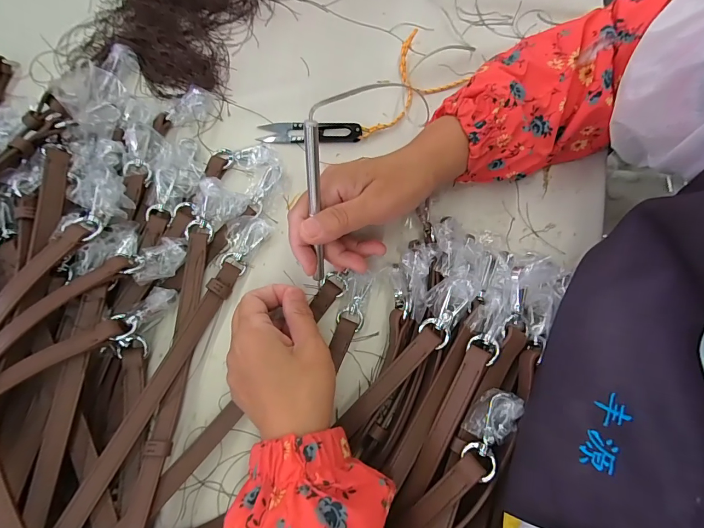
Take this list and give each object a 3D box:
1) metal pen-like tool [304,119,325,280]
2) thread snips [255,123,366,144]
[{"bbox_3d":[-0.026,-0.039,0.259,0.008,0.124,0.007,1,36,0],"label":"metal pen-like tool"},{"bbox_3d":[-0.042,-0.130,0.351,0.101,0.008,0.023,2,74,1],"label":"thread snips"}]

